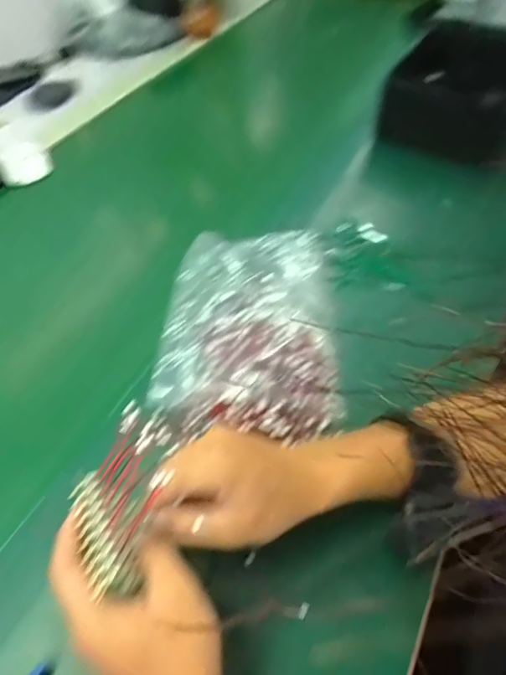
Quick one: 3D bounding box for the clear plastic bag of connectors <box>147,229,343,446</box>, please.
[{"bbox_3d":[-0.002,-0.022,0.483,0.167,0.034,0.259,0,52,3],"label":"clear plastic bag of connectors"}]

